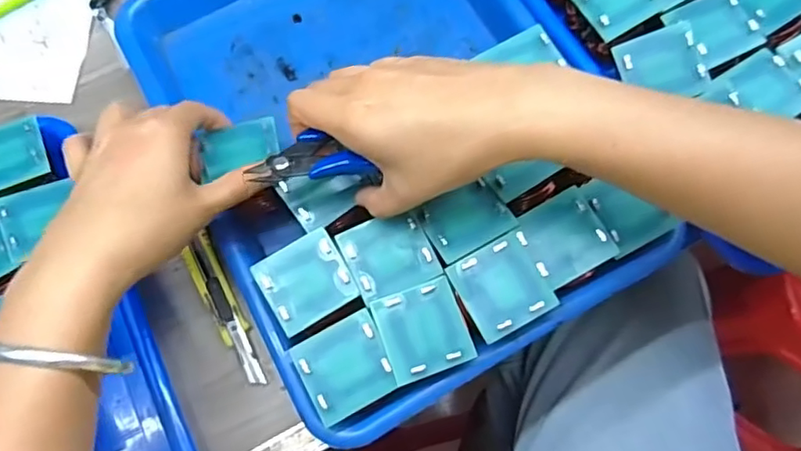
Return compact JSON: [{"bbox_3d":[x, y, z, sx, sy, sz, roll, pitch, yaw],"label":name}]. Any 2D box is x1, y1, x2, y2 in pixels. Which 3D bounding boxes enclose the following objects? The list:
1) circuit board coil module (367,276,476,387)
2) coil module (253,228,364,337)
[{"bbox_3d":[0.012,0.055,0.298,0.044,0.004,0.046,-19,74,-4],"label":"circuit board coil module"},{"bbox_3d":[-0.052,0.030,0.309,0.046,0.004,0.045,-30,75,-7],"label":"coil module"}]

